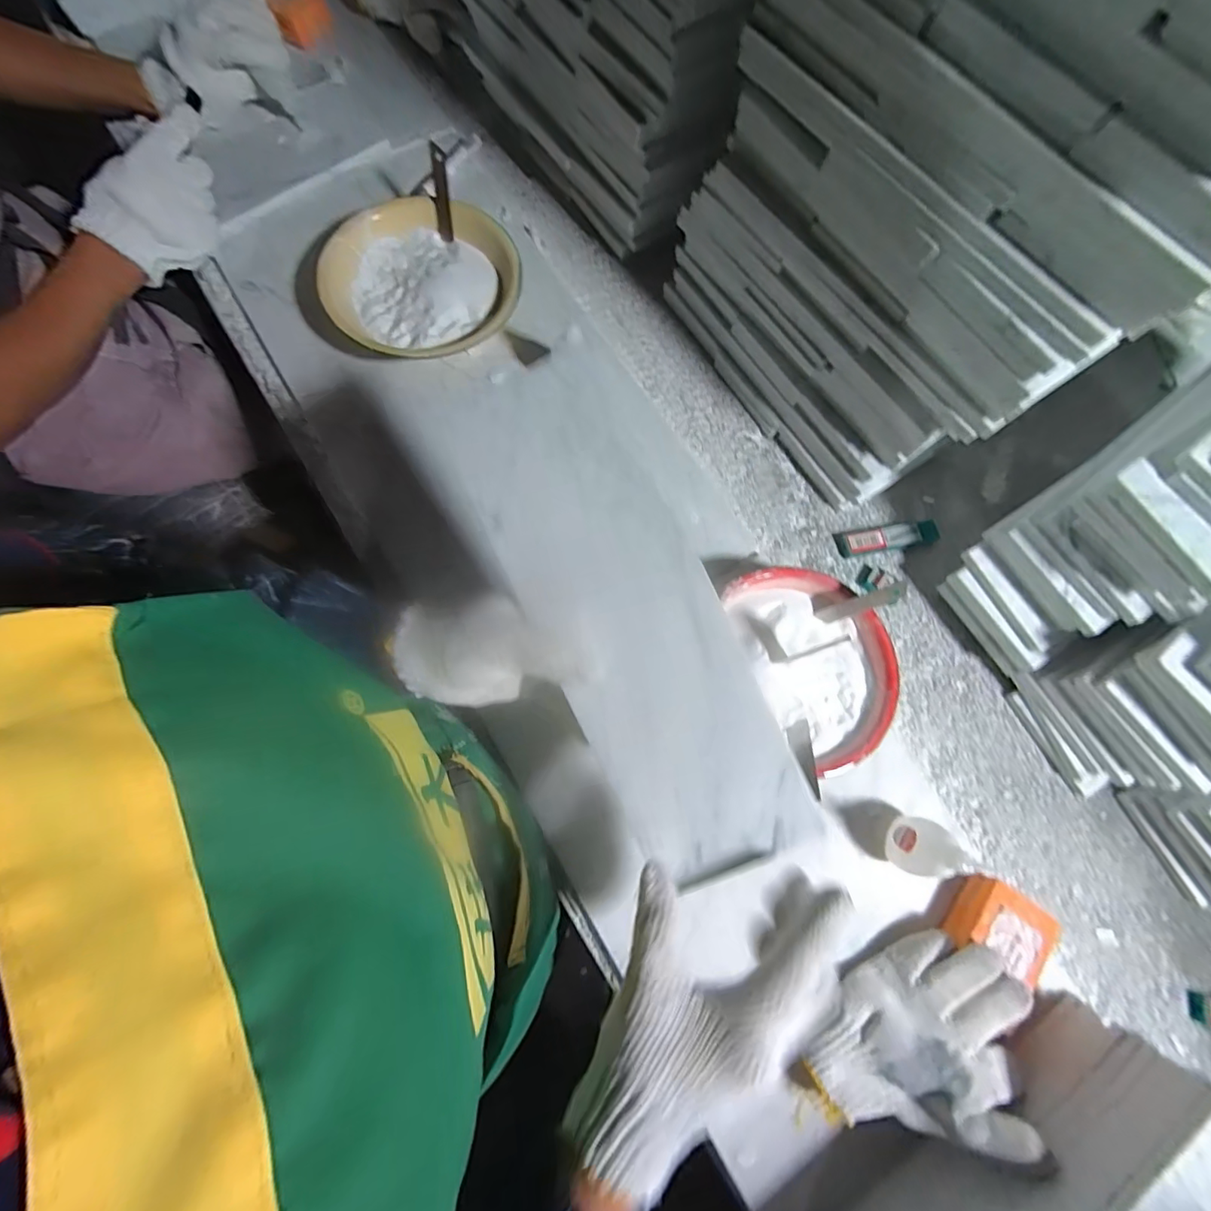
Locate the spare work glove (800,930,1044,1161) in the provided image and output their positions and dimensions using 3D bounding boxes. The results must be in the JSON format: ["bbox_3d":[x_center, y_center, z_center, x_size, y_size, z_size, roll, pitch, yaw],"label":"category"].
[{"bbox_3d":[0.233,0.320,0.364,0.165,0.049,0.108,-26,77,-9],"label":"spare work glove"}]

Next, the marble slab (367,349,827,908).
[{"bbox_3d":[0.001,0.003,0.284,0.112,0.016,0.326,-30,90,8],"label":"marble slab"}]

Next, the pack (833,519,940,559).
[{"bbox_3d":[0.283,-0.068,0.510,0.104,0.010,0.025,-9,75,-5],"label":"pack"}]

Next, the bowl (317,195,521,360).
[{"bbox_3d":[-0.182,-0.323,0.506,0.178,0.052,0.171,1,74,-2],"label":"bowl"}]

